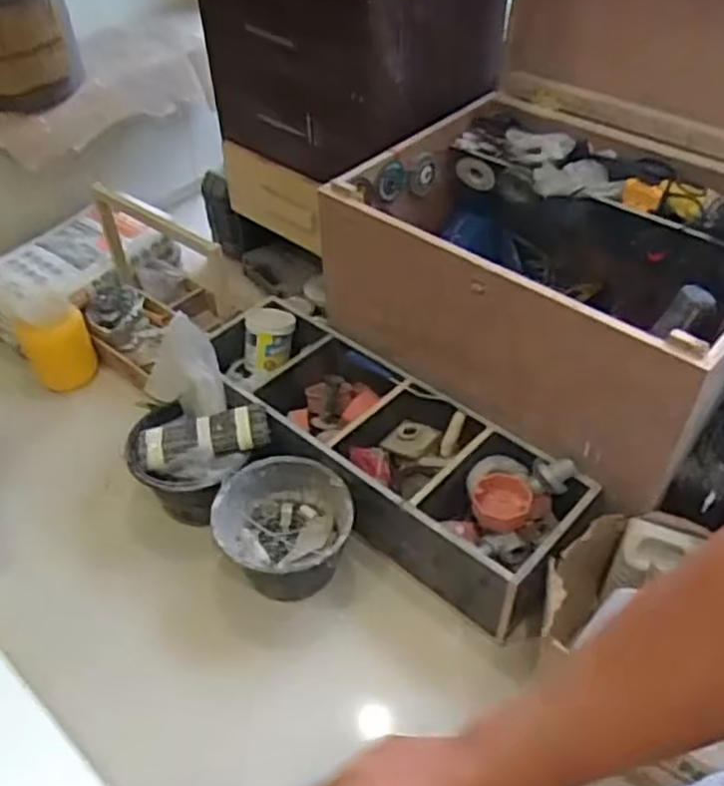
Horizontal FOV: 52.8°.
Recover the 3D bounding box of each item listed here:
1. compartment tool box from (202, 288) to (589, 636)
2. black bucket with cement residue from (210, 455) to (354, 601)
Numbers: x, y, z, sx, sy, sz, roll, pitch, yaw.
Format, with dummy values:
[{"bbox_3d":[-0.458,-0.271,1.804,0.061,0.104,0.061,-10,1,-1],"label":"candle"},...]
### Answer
[{"bbox_3d":[0.019,0.112,1.524,0.899,0.204,0.304,33,55,31],"label":"compartment tool box"},{"bbox_3d":[-0.149,0.260,1.412,0.258,0.161,0.230,0,45,3],"label":"black bucket with cement residue"}]

